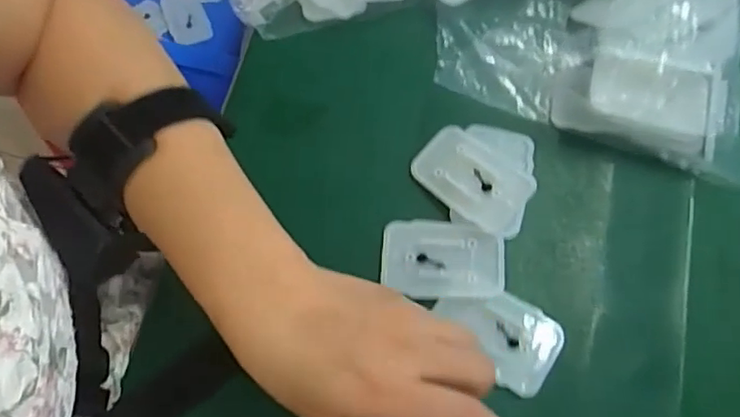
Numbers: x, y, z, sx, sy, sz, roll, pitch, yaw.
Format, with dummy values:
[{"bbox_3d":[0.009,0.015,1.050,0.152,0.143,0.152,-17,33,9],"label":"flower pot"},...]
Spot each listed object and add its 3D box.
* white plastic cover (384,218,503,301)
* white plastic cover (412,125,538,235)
[{"bbox_3d":[0.042,0.030,0.345,0.069,0.009,0.045,4,72,1],"label":"white plastic cover"},{"bbox_3d":[0.061,-0.018,0.357,0.071,0.006,0.044,41,84,20],"label":"white plastic cover"}]

